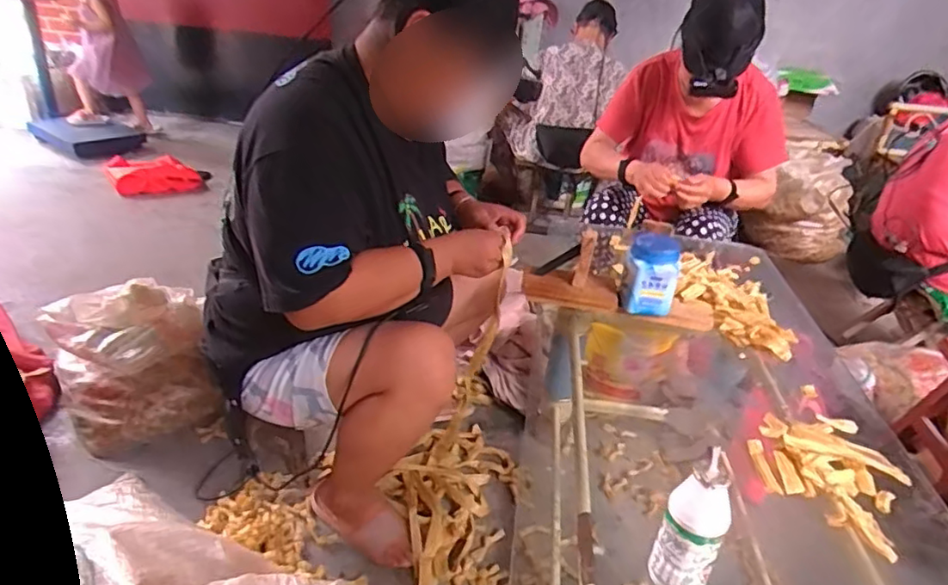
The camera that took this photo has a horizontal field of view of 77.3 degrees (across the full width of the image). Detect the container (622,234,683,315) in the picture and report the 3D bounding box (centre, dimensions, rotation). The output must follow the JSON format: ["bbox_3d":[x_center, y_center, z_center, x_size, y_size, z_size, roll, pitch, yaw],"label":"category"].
[{"bbox_3d":[0.299,-0.028,0.998,0.081,0.118,0.065,11,31,12],"label":"container"}]

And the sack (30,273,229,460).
[{"bbox_3d":[-0.734,0.153,1.287,0.292,0.256,0.220,-13,35,-27],"label":"sack"}]

